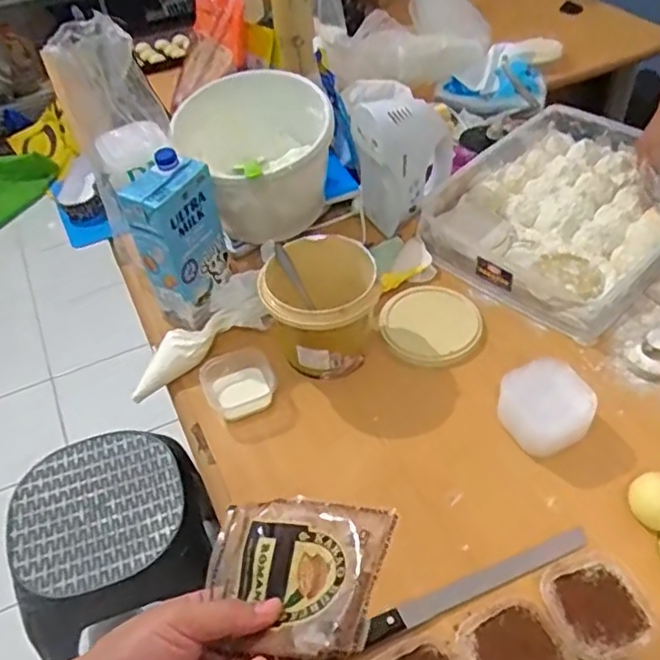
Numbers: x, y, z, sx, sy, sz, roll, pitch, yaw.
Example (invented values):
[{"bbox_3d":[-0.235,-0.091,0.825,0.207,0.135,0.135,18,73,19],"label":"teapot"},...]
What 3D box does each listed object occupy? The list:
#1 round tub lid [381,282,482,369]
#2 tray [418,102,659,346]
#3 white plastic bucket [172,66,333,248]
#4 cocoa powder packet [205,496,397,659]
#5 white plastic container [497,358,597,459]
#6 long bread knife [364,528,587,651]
[{"bbox_3d":[0.124,-0.009,0.779,0.118,0.015,0.123,-3,47,3],"label":"round tub lid"},{"bbox_3d":[0.333,-0.175,0.876,0.296,0.059,0.385,31,56,29],"label":"tray"},{"bbox_3d":[-0.093,-0.219,0.843,0.196,0.167,0.184,-3,47,3],"label":"white plastic bucket"},{"bbox_3d":[-0.023,0.139,0.356,0.109,0.012,0.090,-6,46,29],"label":"cocoa powder packet"},{"bbox_3d":[0.223,0.080,0.654,0.075,0.059,0.082,-23,49,-15],"label":"white plastic container"},{"bbox_3d":[0.098,0.242,0.560,0.305,0.016,0.023,-19,48,-13],"label":"long bread knife"}]

